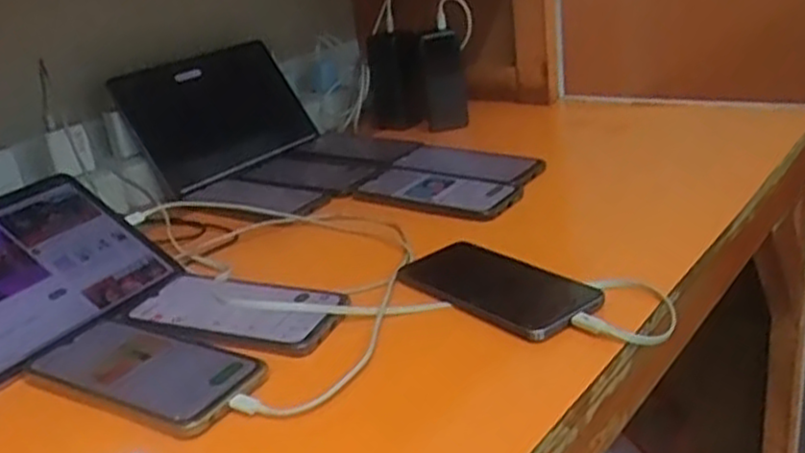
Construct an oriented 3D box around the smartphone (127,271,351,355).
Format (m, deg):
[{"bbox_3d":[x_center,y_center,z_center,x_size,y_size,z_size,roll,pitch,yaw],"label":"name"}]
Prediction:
[{"bbox_3d":[-0.130,0.061,0.605,0.163,0.012,0.087,5,25,27],"label":"smartphone"}]

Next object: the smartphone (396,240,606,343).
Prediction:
[{"bbox_3d":[0.075,0.043,0.608,0.082,0.013,0.164,-23,27,-35],"label":"smartphone"}]

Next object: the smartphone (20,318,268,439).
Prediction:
[{"bbox_3d":[-0.182,0.099,0.540,0.169,0.011,0.087,6,26,29],"label":"smartphone"}]

